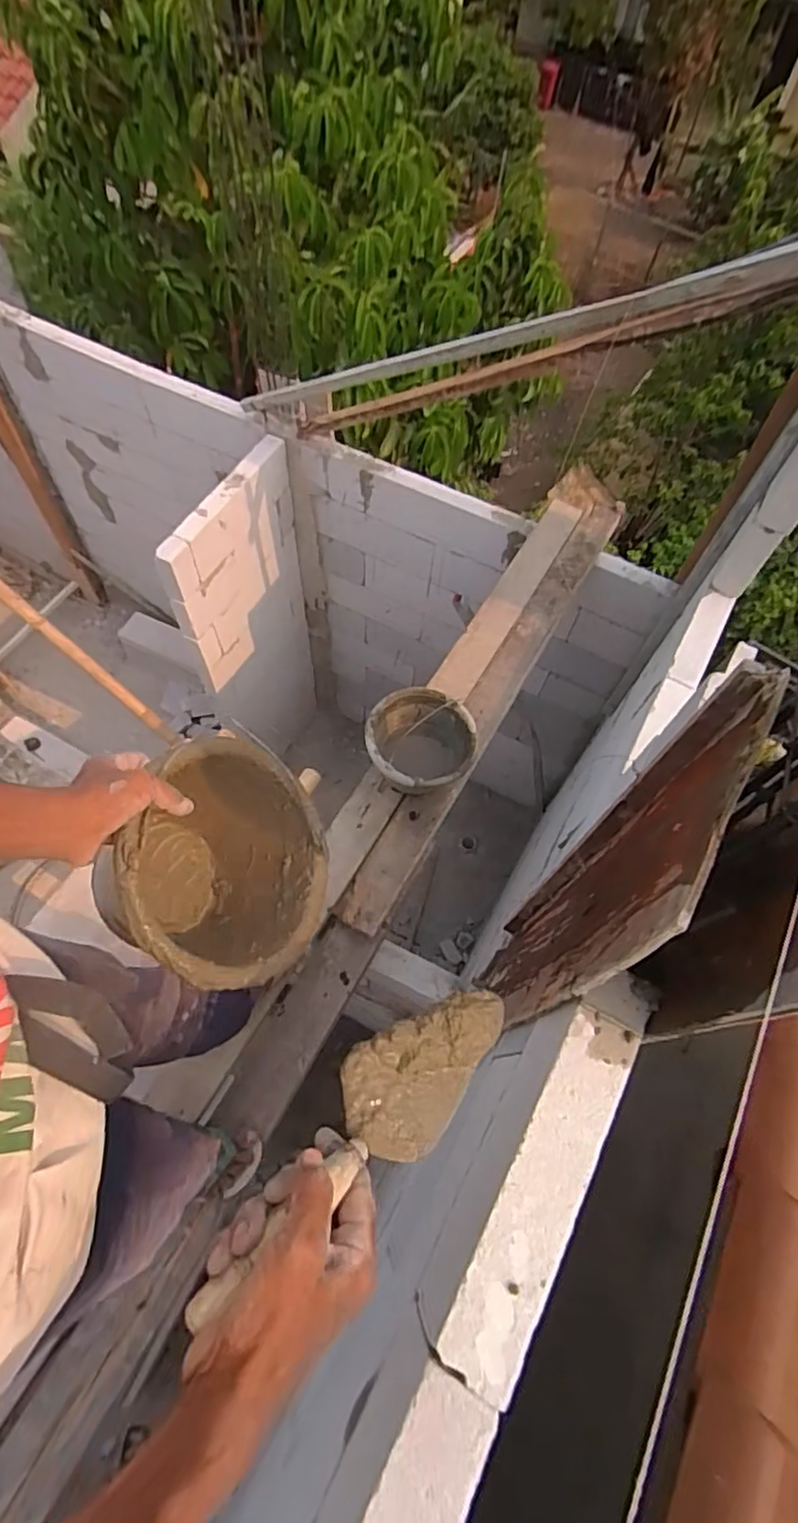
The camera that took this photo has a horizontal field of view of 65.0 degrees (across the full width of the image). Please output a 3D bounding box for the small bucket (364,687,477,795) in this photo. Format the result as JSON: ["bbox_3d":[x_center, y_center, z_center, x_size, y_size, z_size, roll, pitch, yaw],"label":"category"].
[{"bbox_3d":[0.049,-0.029,1.519,0.248,0.194,0.240,1,63,-3],"label":"small bucket"}]

